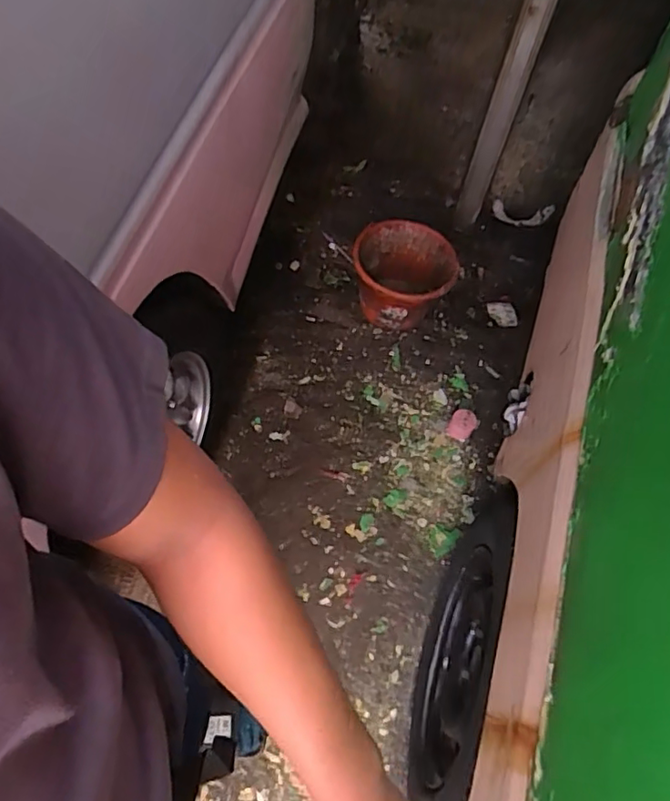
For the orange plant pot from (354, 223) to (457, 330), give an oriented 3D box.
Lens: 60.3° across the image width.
[{"bbox_3d":[0.187,-0.335,1.592,0.267,0.193,0.281,2,60,-4],"label":"orange plant pot"}]

